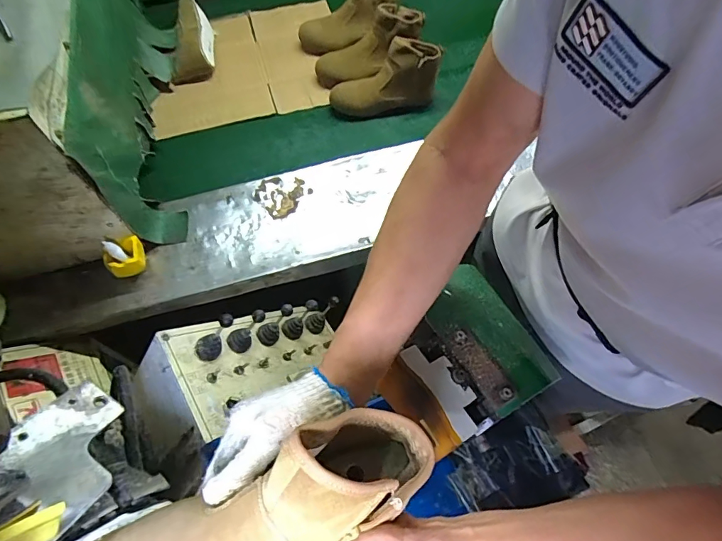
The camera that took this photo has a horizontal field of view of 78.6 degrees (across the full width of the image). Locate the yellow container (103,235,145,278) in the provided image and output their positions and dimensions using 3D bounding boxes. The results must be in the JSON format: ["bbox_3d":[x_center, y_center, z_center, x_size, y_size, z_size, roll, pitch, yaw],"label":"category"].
[{"bbox_3d":[-0.448,-0.023,0.850,0.064,0.065,0.065,-18,64,-8],"label":"yellow container"}]

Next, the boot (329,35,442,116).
[{"bbox_3d":[0.056,-0.470,1.085,0.261,0.151,0.080,-13,64,-5],"label":"boot"}]

